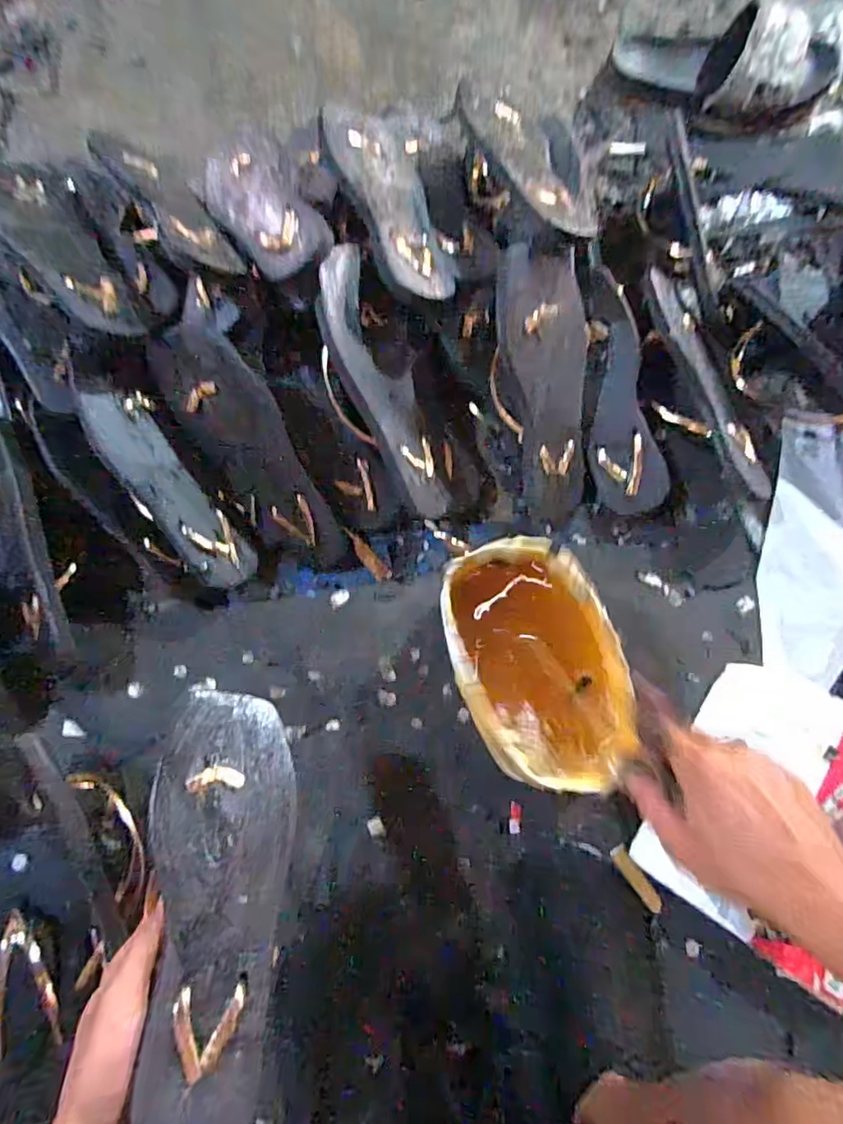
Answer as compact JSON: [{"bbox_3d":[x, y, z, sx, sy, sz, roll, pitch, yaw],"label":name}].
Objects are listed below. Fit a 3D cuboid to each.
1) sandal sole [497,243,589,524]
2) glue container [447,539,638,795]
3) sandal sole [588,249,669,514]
[{"bbox_3d":[0.119,-0.155,0.520,0.083,0.032,0.240,-11,111,-3],"label":"sandal sole"},{"bbox_3d":[0.095,0.082,0.462,0.129,0.042,0.199,-21,79,-5],"label":"glue container"},{"bbox_3d":[0.193,-0.163,0.544,0.068,0.016,0.231,-7,94,-3],"label":"sandal sole"}]

